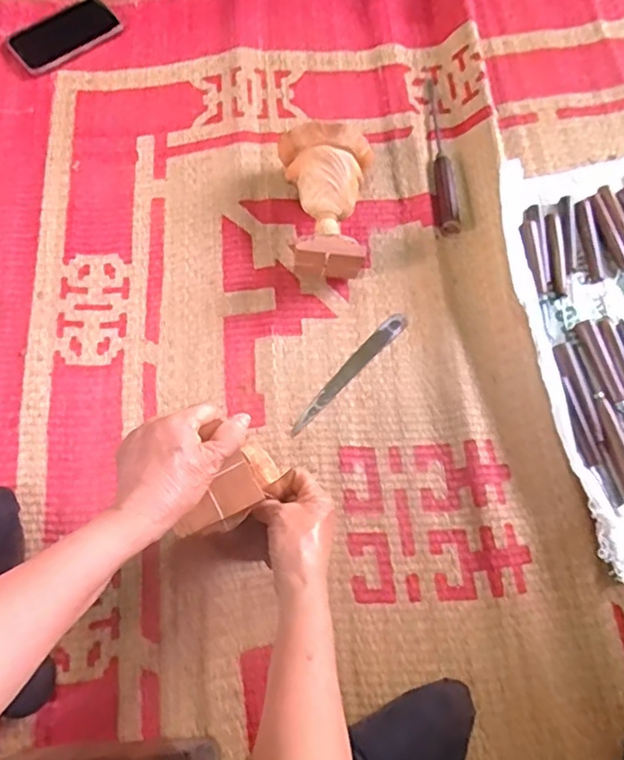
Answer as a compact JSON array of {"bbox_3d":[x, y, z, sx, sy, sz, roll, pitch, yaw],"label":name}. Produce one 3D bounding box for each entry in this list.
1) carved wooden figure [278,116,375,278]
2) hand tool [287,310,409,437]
[{"bbox_3d":[0.012,-0.212,0.731,0.109,0.085,0.175,5,72,1],"label":"carved wooden figure"},{"bbox_3d":[0.043,-0.010,0.714,0.194,0.008,0.023,-43,78,-13],"label":"hand tool"}]

